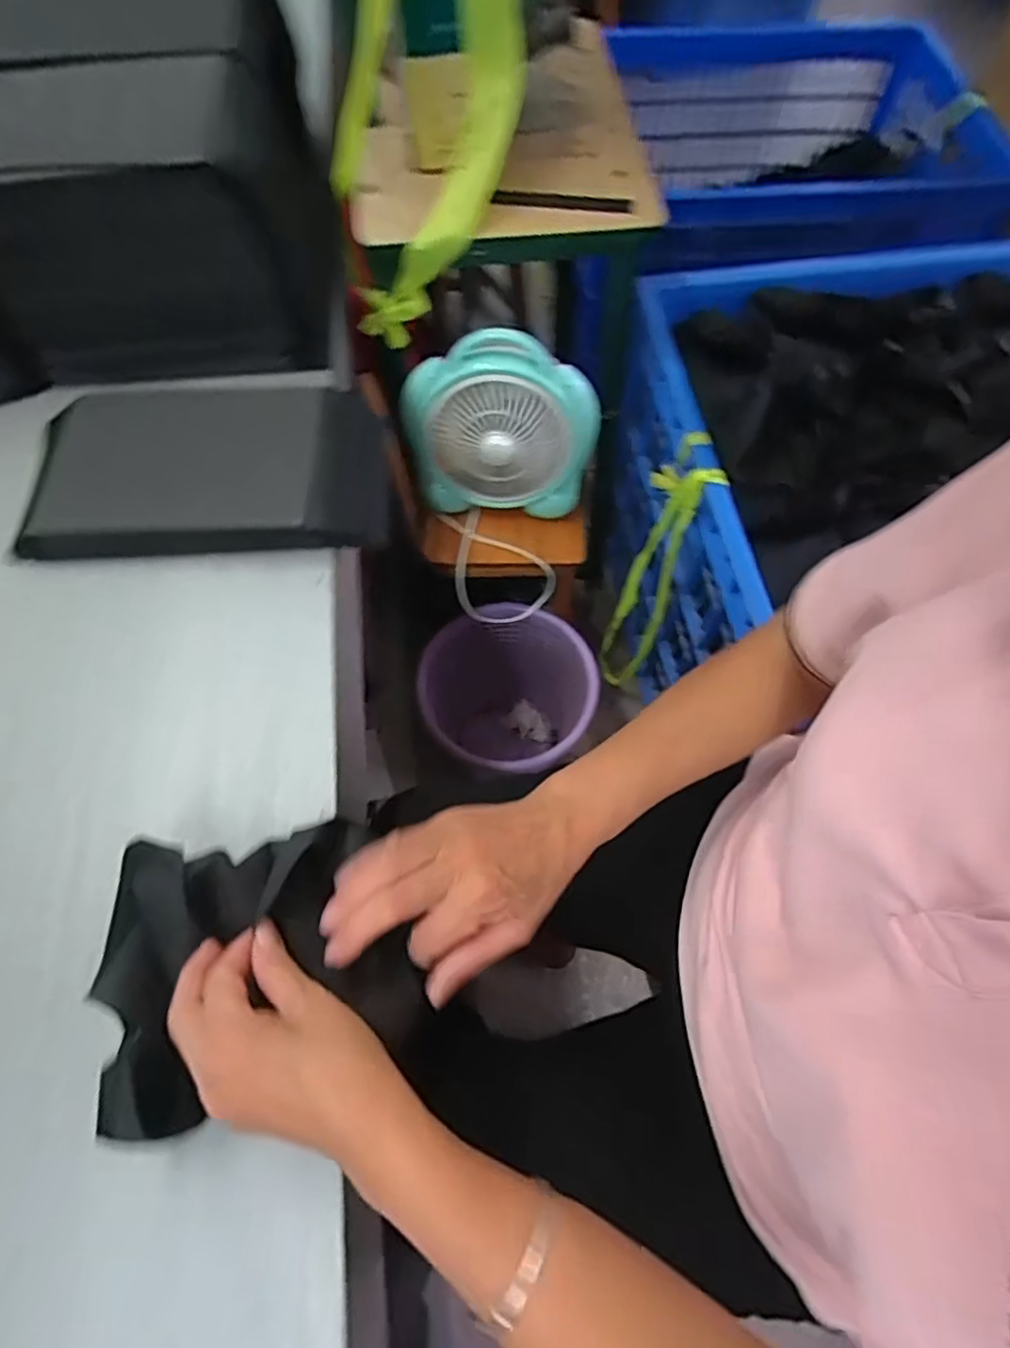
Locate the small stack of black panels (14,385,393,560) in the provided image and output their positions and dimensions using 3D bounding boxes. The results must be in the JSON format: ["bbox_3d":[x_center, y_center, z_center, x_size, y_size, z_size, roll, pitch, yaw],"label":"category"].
[{"bbox_3d":[-0.261,-0.181,0.569,0.305,0.052,0.159,-4,65,-2],"label":"small stack of black panels"}]

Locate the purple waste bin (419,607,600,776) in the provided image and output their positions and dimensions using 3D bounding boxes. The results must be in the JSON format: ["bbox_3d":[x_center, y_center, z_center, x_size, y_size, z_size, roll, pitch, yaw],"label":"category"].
[{"bbox_3d":[0.002,0.063,1.114,0.275,0.302,0.252,8,65,3],"label":"purple waste bin"}]

